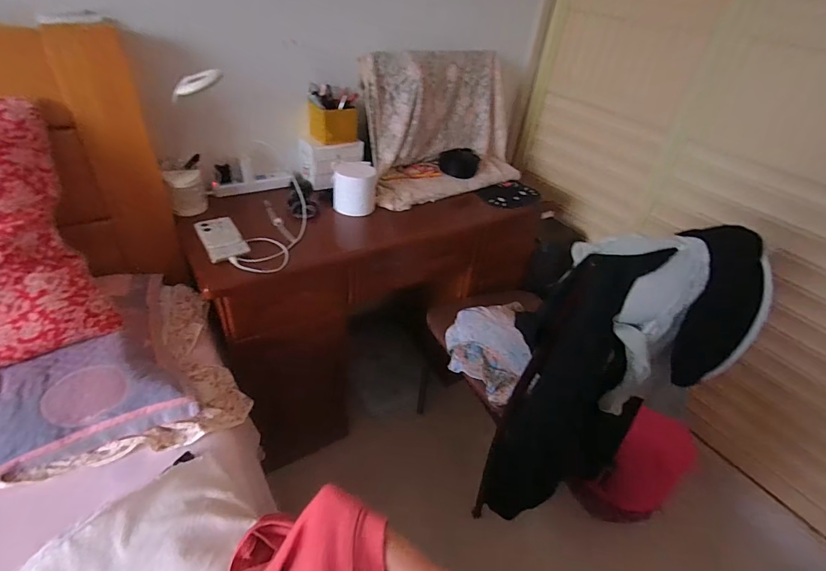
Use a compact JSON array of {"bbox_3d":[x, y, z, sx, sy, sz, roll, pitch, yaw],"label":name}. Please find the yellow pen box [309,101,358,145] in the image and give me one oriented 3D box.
[{"bbox_3d":[-0.219,-0.450,1.131,0.105,0.088,0.095,-15,43,-26],"label":"yellow pen box"}]

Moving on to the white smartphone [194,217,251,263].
[{"bbox_3d":[-0.415,-0.104,0.891,0.080,0.013,0.170,-18,44,-29],"label":"white smartphone"}]

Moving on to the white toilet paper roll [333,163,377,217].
[{"bbox_3d":[-0.150,-0.248,1.065,0.104,0.107,0.095,5,38,-4],"label":"white toilet paper roll"}]

